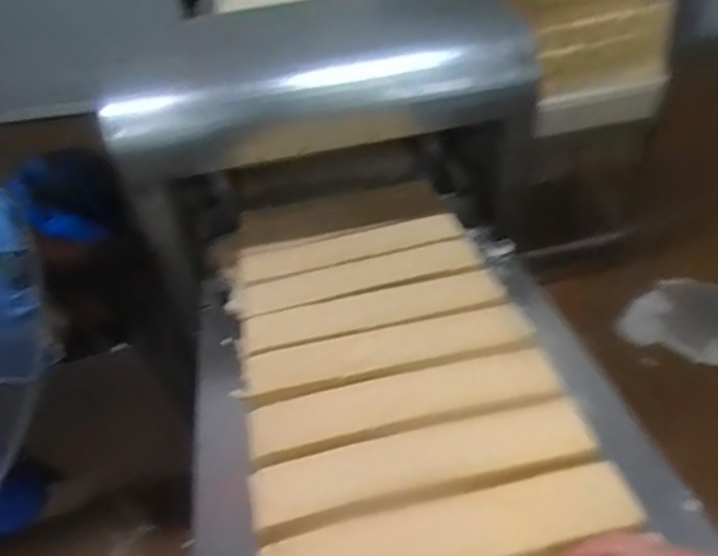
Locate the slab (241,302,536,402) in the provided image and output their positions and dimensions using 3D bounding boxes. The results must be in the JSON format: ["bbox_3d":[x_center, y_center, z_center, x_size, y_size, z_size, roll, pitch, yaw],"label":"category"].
[{"bbox_3d":[0.037,0.098,0.854,0.393,0.031,0.088,-11,44,-5],"label":"slab"}]

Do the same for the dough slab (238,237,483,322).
[{"bbox_3d":[0.004,0.005,0.992,0.384,0.038,0.095,-13,44,-7],"label":"dough slab"}]

